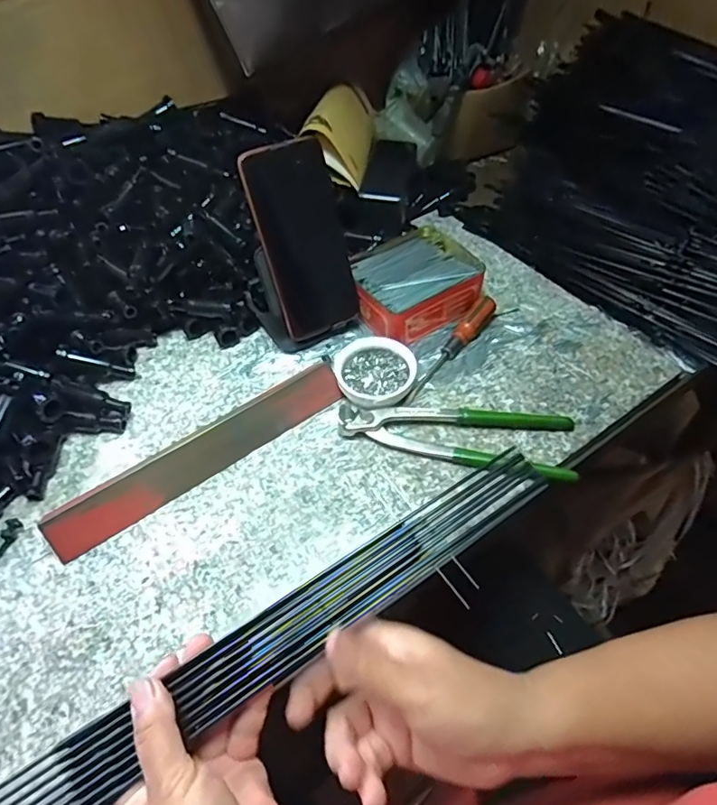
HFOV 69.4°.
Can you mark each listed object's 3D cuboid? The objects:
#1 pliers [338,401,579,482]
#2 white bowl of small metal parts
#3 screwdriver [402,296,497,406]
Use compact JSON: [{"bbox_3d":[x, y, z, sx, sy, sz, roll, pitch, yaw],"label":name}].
[{"bbox_3d":[0.080,0.030,0.436,0.195,0.018,0.062,5,52,6],"label":"pliers"},{"bbox_3d":[0.013,-0.027,0.473,0.077,0.022,0.070,-1,52,2],"label":"white bowl of small metal parts"},{"bbox_3d":[0.088,-0.051,0.493,0.019,0.025,0.143,31,59,23],"label":"screwdriver"}]

